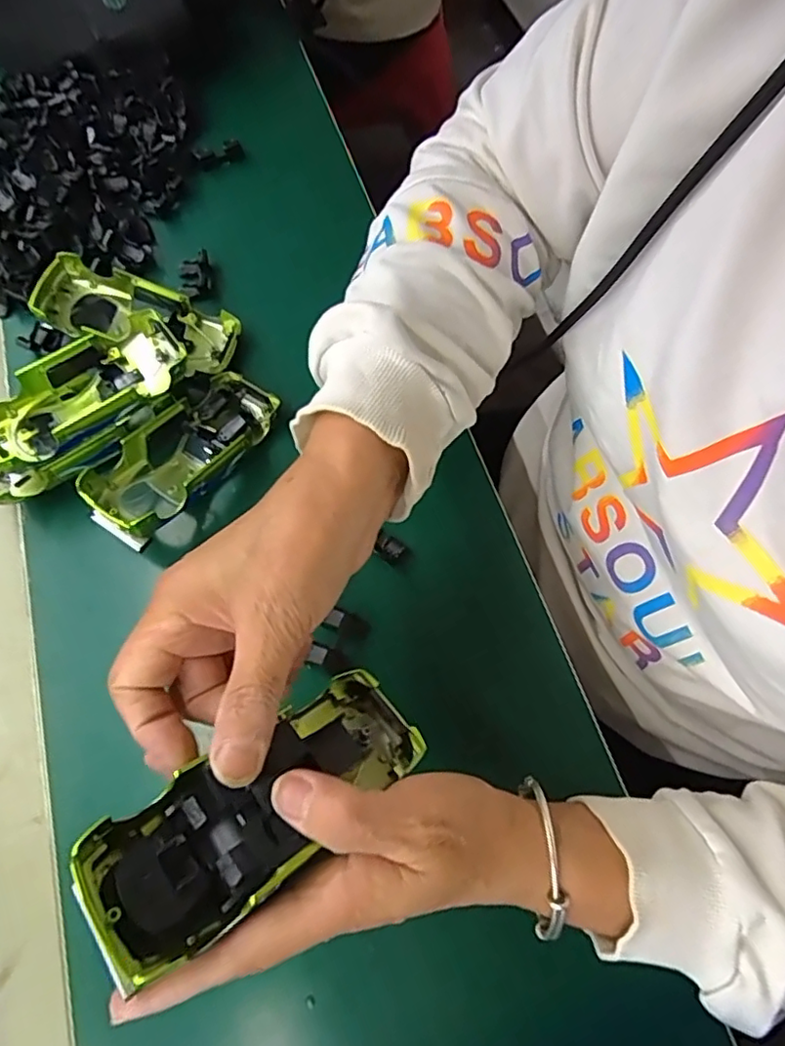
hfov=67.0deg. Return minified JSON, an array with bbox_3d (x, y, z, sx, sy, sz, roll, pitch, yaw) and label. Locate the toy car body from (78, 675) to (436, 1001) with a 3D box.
[{"bbox_3d":[-0.049,0.107,0.232,0.133,0.026,0.050,-23,65,-42],"label":"toy car body"}]

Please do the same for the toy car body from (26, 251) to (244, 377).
[{"bbox_3d":[-0.177,-0.142,0.421,0.132,0.034,0.050,18,69,-6],"label":"toy car body"}]

